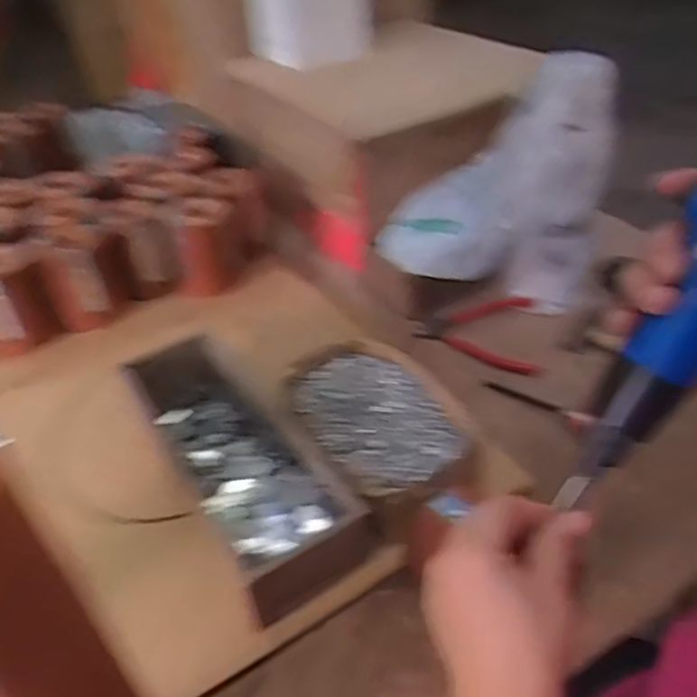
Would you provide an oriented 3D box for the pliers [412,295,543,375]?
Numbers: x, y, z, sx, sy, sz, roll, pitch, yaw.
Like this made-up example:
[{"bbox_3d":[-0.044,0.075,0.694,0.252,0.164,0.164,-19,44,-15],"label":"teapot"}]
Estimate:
[{"bbox_3d":[0.139,-0.015,0.727,0.130,0.021,0.119,3,40,9],"label":"pliers"}]

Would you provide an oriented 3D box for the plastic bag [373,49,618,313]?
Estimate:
[{"bbox_3d":[0.149,-0.169,0.714,0.223,0.241,0.126,-7,39,-3],"label":"plastic bag"}]

